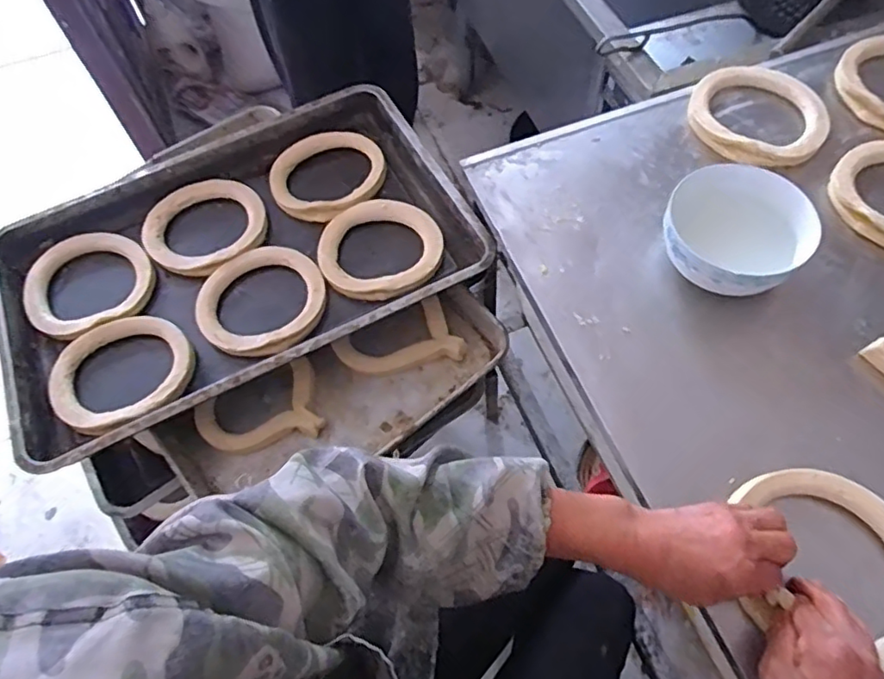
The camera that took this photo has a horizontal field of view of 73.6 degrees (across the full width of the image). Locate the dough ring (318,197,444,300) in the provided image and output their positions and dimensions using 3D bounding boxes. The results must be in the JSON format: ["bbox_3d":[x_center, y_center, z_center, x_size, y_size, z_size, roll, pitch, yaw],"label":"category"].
[{"bbox_3d":[-0.083,-0.125,0.819,0.166,0.034,0.160,-2,60,3],"label":"dough ring"}]

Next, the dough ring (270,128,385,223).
[{"bbox_3d":[-0.168,-0.247,0.882,0.168,0.028,0.163,-2,60,3],"label":"dough ring"}]

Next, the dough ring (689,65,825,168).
[{"bbox_3d":[0.420,-0.307,0.792,0.164,0.023,0.184,11,62,11],"label":"dough ring"}]

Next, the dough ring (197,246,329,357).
[{"bbox_3d":[-0.239,-0.051,0.788,0.162,0.034,0.175,-2,60,3],"label":"dough ring"}]

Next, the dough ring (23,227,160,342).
[{"bbox_3d":[-0.491,-0.076,0.822,0.177,0.029,0.165,-2,60,3],"label":"dough ring"}]

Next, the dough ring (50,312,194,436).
[{"bbox_3d":[-0.405,0.039,0.741,0.176,0.027,0.160,-2,60,3],"label":"dough ring"}]

